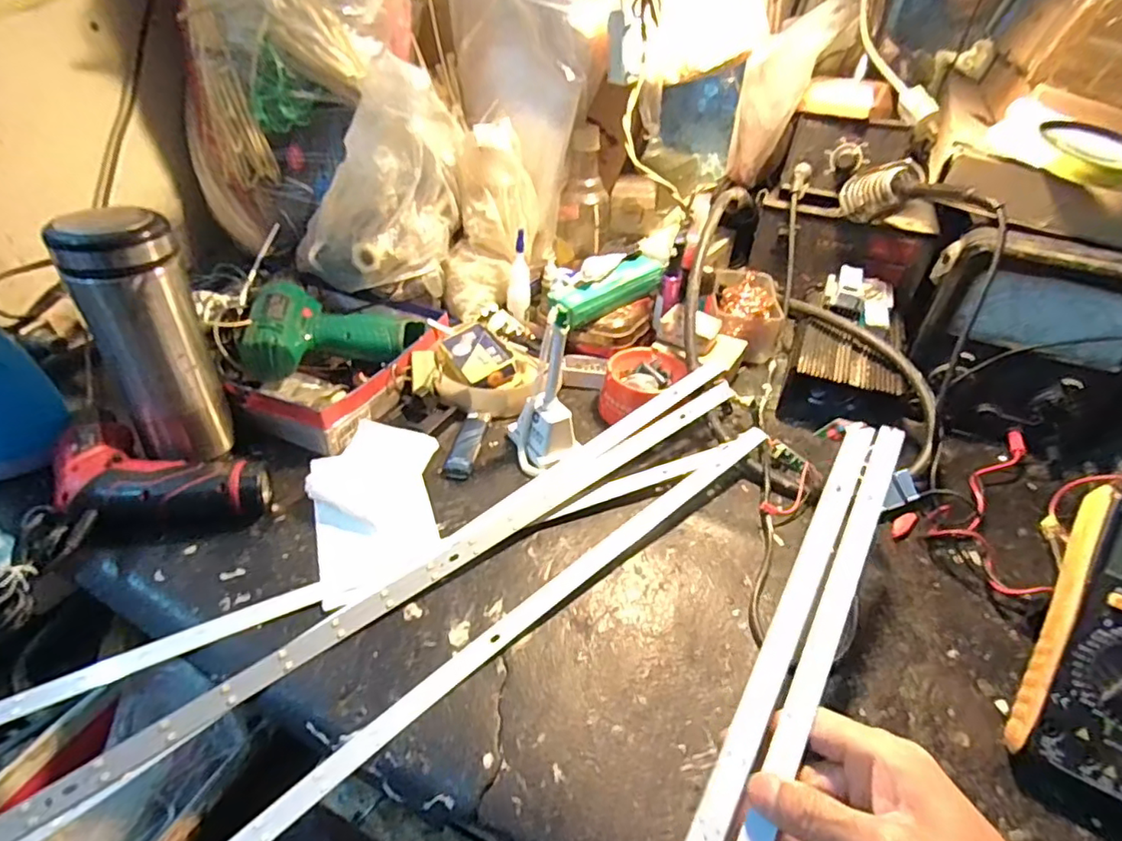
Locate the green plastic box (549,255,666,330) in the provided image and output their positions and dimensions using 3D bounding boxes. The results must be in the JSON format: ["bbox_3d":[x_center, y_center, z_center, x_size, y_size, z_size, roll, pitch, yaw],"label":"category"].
[{"bbox_3d":[0.053,-0.138,0.608,0.142,0.028,0.036,-27,50,-31],"label":"green plastic box"}]

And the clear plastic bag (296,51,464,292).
[{"bbox_3d":[-0.185,-0.239,0.575,0.145,0.187,0.098,11,41,9],"label":"clear plastic bag"}]

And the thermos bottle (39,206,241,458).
[{"bbox_3d":[-0.308,-0.056,0.438,0.067,0.187,0.059,-6,42,-11],"label":"thermos bottle"}]

